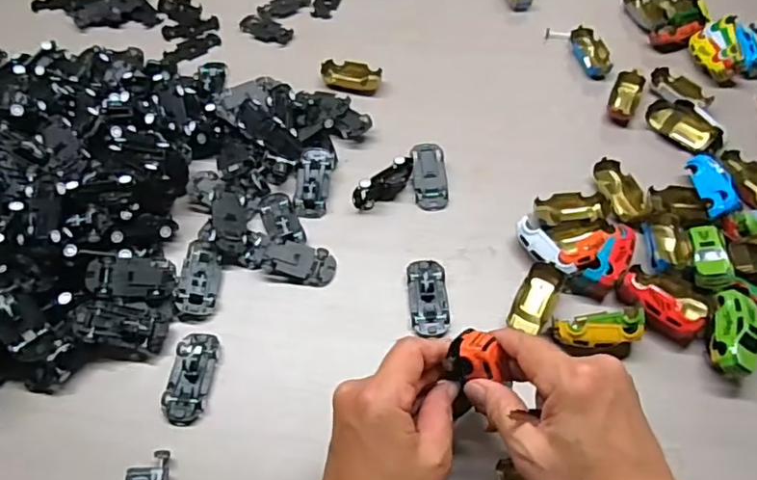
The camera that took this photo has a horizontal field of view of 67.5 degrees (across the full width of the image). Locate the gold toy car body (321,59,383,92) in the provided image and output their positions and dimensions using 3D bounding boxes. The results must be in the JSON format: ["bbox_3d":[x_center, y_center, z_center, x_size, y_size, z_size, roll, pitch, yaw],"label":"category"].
[{"bbox_3d":[-0.028,-0.173,0.601,0.062,0.022,0.030,1,55,2],"label":"gold toy car body"}]

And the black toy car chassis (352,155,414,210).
[{"bbox_3d":[0.008,-0.051,0.510,0.067,0.034,0.015,-35,61,-21],"label":"black toy car chassis"}]

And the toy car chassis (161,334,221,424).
[{"bbox_3d":[-0.138,0.100,0.417,0.030,0.011,0.066,4,55,4],"label":"toy car chassis"}]

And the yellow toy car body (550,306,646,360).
[{"bbox_3d":[0.165,0.066,0.420,0.065,0.024,0.031,-7,55,-4],"label":"yellow toy car body"}]

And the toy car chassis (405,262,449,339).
[{"bbox_3d":[0.039,0.042,0.450,0.031,0.012,0.063,-2,55,0],"label":"toy car chassis"}]

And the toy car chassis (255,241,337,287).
[{"bbox_3d":[-0.068,0.018,0.470,0.065,0.008,0.032,13,55,-5],"label":"toy car chassis"}]

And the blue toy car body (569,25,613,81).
[{"bbox_3d":[0.231,-0.201,0.612,0.029,0.021,0.065,-12,56,-7],"label":"blue toy car body"}]

